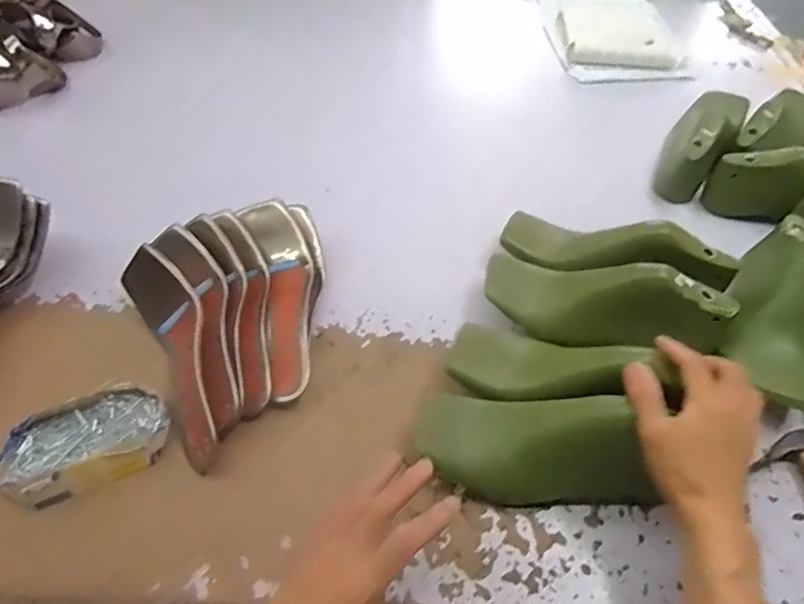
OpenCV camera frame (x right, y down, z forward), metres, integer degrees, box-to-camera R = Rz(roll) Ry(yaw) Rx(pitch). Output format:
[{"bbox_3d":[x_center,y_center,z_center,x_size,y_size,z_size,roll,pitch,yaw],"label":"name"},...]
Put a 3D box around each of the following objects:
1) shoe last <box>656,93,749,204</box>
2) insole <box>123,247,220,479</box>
[{"bbox_3d":[0.418,-0.237,0.755,0.076,0.089,0.235,30,55,21],"label":"shoe last"},{"bbox_3d":[-0.209,0.041,0.521,0.056,0.060,0.224,-23,55,-20],"label":"insole"}]

